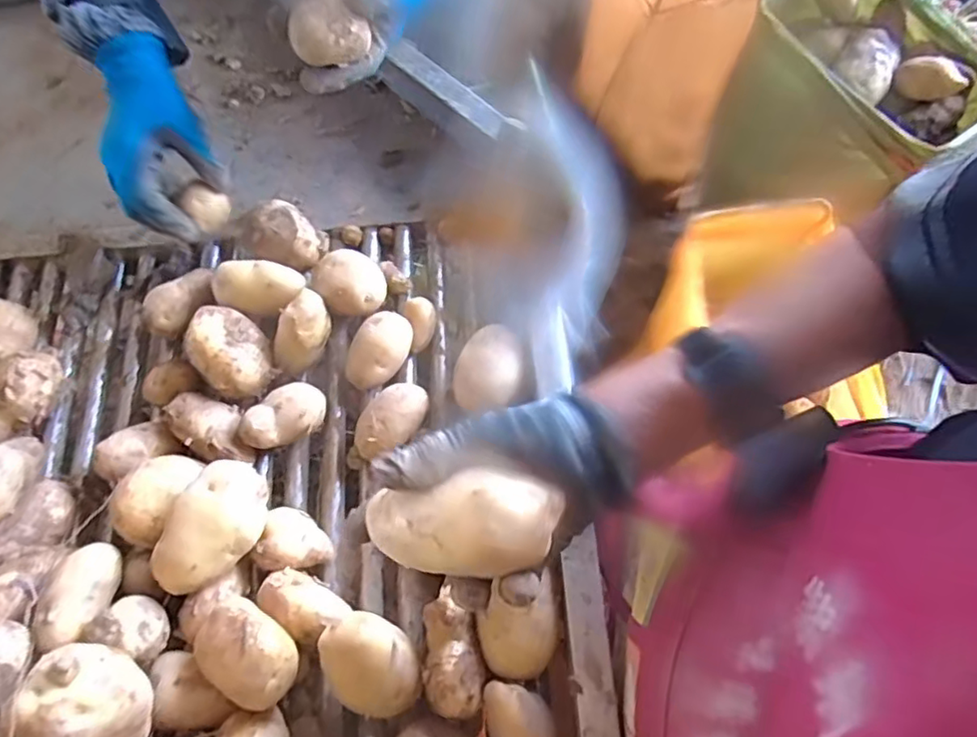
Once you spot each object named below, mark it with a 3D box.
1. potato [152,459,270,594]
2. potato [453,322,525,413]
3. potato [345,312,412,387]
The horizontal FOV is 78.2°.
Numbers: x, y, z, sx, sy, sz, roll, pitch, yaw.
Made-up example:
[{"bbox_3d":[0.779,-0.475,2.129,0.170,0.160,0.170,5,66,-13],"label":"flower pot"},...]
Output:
[{"bbox_3d":[-0.195,0.113,0.431,0.052,0.042,0.091,17,75,6],"label":"potato"},{"bbox_3d":[0.002,0.003,0.493,0.048,0.059,0.074,16,75,6],"label":"potato"},{"bbox_3d":[-0.088,-0.011,0.504,0.042,0.052,0.064,29,76,9],"label":"potato"}]

